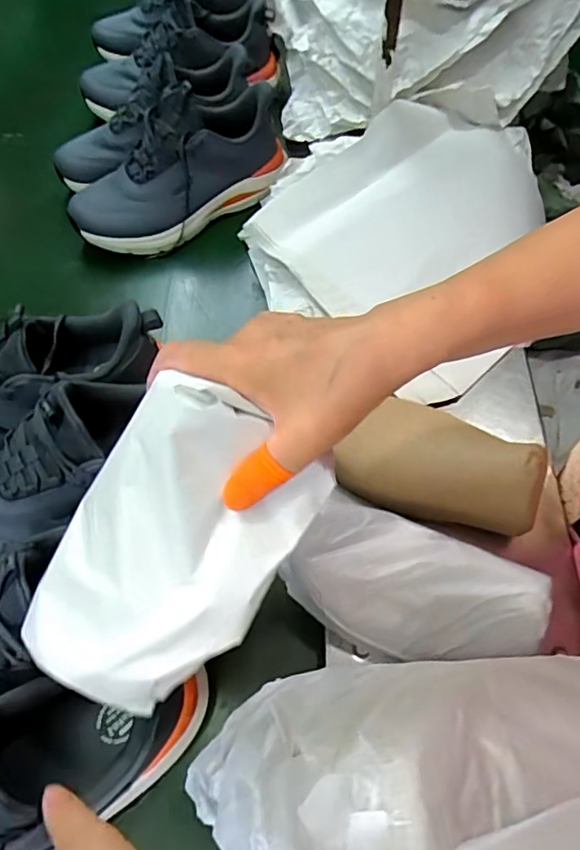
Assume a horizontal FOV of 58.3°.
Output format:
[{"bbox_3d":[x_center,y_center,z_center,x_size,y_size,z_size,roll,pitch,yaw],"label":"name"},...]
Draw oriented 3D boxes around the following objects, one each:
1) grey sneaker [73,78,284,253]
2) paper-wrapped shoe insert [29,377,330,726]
[{"bbox_3d":[-0.154,-0.366,0.723,0.320,0.140,0.130,-30,65,-14],"label":"grey sneaker"},{"bbox_3d":[-0.068,0.072,0.295,0.114,0.037,0.195,30,103,-7],"label":"paper-wrapped shoe insert"}]

